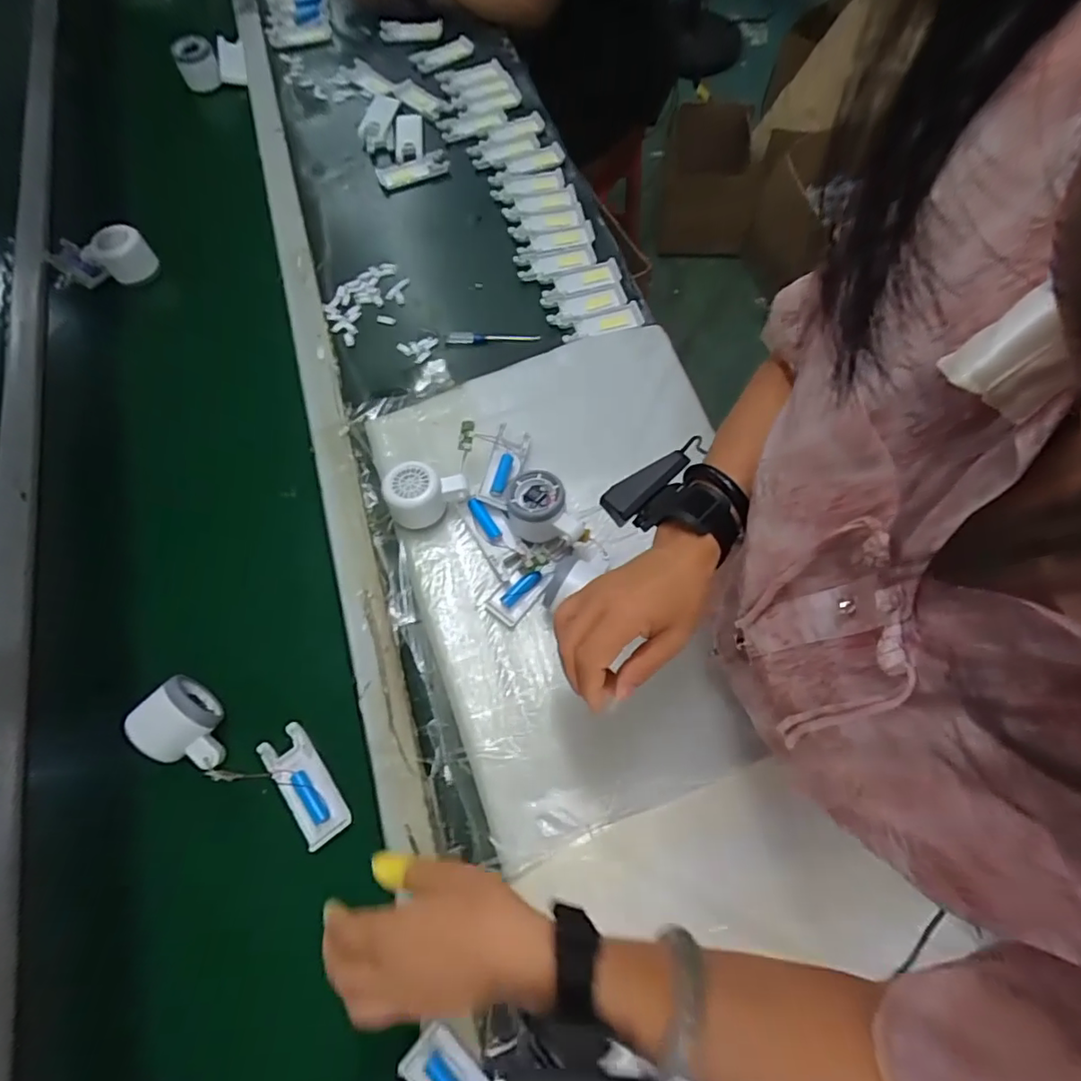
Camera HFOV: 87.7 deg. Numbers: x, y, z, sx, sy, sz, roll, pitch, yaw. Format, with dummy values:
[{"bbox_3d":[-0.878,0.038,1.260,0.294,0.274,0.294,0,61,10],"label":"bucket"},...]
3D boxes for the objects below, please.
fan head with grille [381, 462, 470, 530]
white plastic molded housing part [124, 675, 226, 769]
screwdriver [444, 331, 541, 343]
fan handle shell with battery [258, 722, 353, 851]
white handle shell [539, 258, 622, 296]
[{"bbox_3d":[-0.118,-0.048,0.585,0.080,0.057,0.055,-19,68,-8],"label":"fan head with grille"},{"bbox_3d":[-0.315,0.168,0.502,0.073,0.047,0.063,30,70,12],"label":"white plastic molded housing part"},{"bbox_3d":[-0.061,-0.258,0.716,0.118,0.009,0.014,-1,66,0],"label":"screwdriver"},{"bbox_3d":[-0.211,0.216,0.503,0.038,0.015,0.105,-34,71,-14],"label":"fan handle shell with battery"},{"bbox_3d":[0.052,-0.349,0.747,0.105,0.014,0.039,-16,67,-7],"label":"white handle shell"}]

